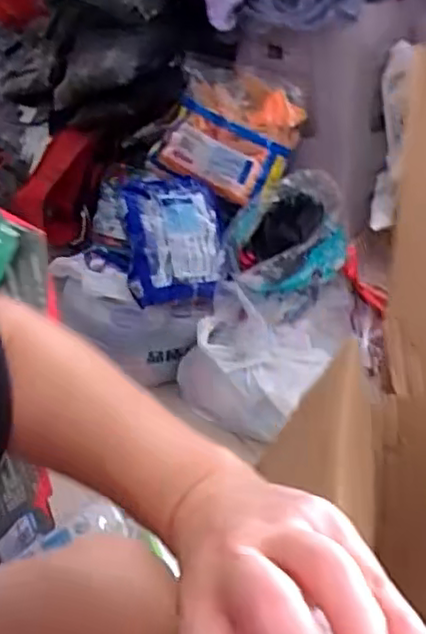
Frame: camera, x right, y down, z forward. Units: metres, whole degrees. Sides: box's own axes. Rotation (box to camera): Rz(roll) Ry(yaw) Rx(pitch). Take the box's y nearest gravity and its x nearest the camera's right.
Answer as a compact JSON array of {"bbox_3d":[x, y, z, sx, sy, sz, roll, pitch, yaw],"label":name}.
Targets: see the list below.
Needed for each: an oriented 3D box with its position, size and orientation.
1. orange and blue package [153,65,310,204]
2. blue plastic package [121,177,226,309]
[{"bbox_3d":[0.024,-0.343,1.244,0.242,0.220,0.062,25,6,8],"label":"orange and blue package"},{"bbox_3d":[-0.070,-0.139,1.194,0.174,0.225,0.046,-6,-9,-4],"label":"blue plastic package"}]

